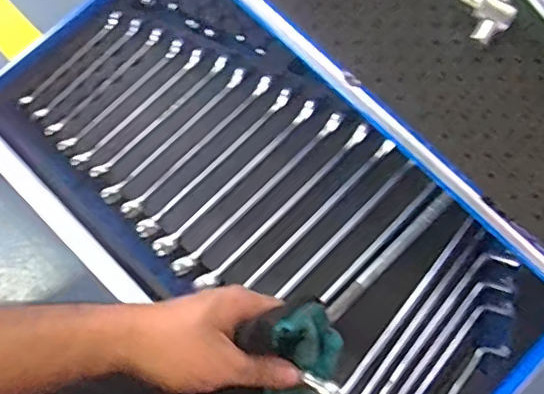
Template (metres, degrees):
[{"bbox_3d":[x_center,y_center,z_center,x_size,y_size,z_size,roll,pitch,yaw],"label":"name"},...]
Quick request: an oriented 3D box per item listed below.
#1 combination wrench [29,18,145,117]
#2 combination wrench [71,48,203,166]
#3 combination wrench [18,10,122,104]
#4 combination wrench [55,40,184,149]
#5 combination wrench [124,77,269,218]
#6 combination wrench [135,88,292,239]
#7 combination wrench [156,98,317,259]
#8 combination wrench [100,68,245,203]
[{"bbox_3d":[-0.197,-0.138,0.617,0.011,0.007,0.154,42,79,9],"label":"combination wrench"},{"bbox_3d":[-0.140,-0.096,0.607,0.013,0.006,0.179,44,79,10],"label":"combination wrench"},{"bbox_3d":[-0.216,-0.150,0.618,0.011,0.006,0.145,41,79,9],"label":"combination wrench"},{"bbox_3d":[-0.159,-0.109,0.610,0.173,0.008,0.012,-44,80,-10],"label":"combination wrench"},{"bbox_3d":[-0.075,-0.053,0.595,0.208,0.008,0.016,-43,80,-10],"label":"combination wrench"},{"bbox_3d":[-0.058,-0.037,0.590,0.017,0.009,0.215,44,79,9],"label":"combination wrench"},{"bbox_3d":[-0.036,-0.021,0.585,0.017,0.008,0.222,44,79,9],"label":"combination wrench"},{"bbox_3d":[-0.101,-0.066,0.599,0.016,0.005,0.198,44,79,10],"label":"combination wrench"}]

